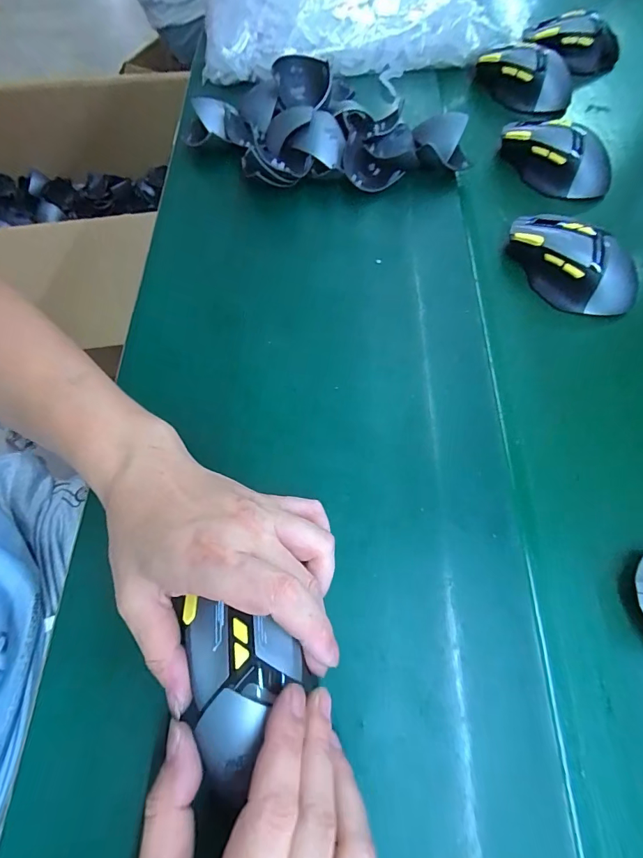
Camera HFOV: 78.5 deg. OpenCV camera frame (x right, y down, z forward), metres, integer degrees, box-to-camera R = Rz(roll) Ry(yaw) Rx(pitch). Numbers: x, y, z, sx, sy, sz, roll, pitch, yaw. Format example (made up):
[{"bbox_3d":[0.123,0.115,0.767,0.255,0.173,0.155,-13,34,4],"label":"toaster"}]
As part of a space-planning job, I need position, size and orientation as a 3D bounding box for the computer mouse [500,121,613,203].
[{"bbox_3d":[0.232,-0.270,0.387,0.118,0.039,0.065,33,71,13],"label":"computer mouse"}]

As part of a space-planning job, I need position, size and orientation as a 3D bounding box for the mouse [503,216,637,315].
[{"bbox_3d":[0.210,-0.144,0.336,0.059,0.033,0.117,-33,71,-13],"label":"mouse"}]

